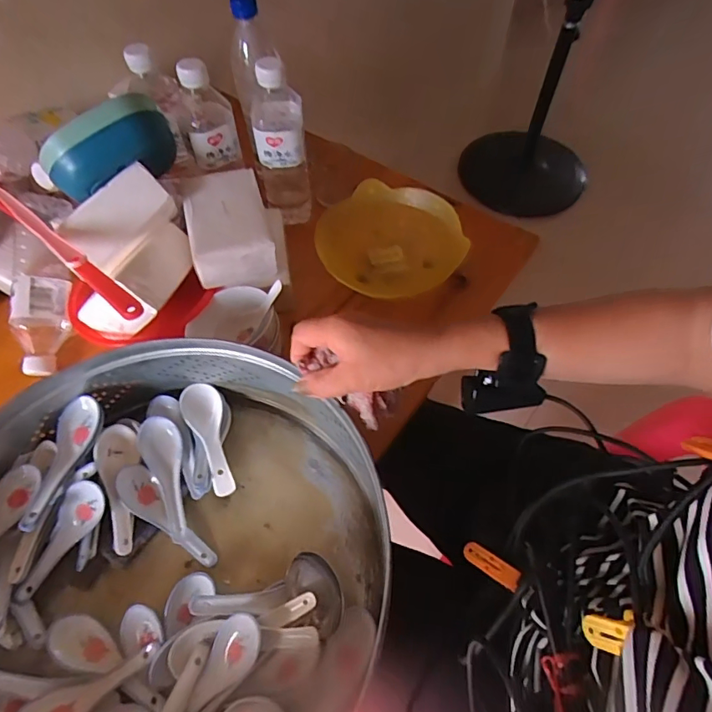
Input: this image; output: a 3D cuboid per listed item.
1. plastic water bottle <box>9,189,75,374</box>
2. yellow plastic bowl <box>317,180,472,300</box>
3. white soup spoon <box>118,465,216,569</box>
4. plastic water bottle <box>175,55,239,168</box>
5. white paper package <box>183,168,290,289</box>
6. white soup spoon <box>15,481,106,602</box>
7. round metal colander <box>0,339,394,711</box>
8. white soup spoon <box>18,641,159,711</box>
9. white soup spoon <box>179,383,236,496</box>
[{"bbox_3d":[-0.358,-0.084,0.551,0.056,0.056,0.209,-4,83,-2],"label":"plastic water bottle"},{"bbox_3d":[0.043,-0.142,0.610,0.181,0.047,0.174,-35,65,-19],"label":"yellow plastic bowl"},{"bbox_3d":[-0.182,0.157,0.462,0.122,0.022,0.034,40,67,8],"label":"white soup spoon"},{"bbox_3d":[-0.178,-0.292,0.567,0.059,0.112,0.064,-13,60,-7],"label":"plastic water bottle"},{"bbox_3d":[-0.140,-0.151,0.565,0.103,0.071,0.135,-9,60,-5],"label":"white paper package"},{"bbox_3d":[-0.273,0.169,0.443,0.036,0.026,0.117,29,83,16],"label":"white soup spoon"},{"bbox_3d":[-0.176,0.187,0.409,0.381,0.114,0.386,0,59,0],"label":"round metal colander"},{"bbox_3d":[-0.221,0.277,0.392,0.121,0.021,0.035,-27,63,-15],"label":"white soup spoon"},{"bbox_3d":[-0.146,0.079,0.482,0.041,0.026,0.133,-24,62,-13],"label":"white soup spoon"}]

